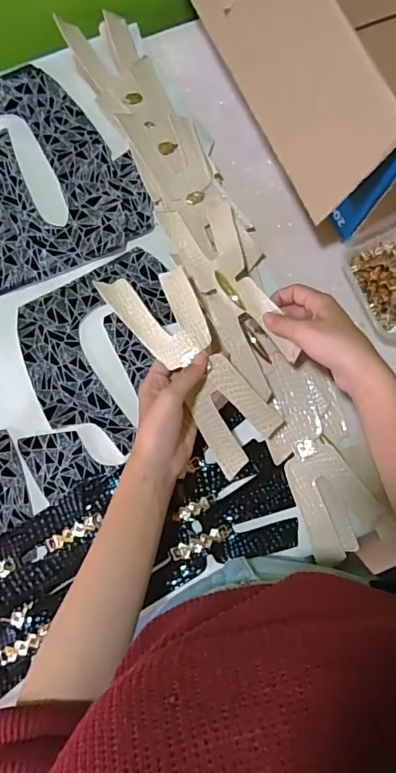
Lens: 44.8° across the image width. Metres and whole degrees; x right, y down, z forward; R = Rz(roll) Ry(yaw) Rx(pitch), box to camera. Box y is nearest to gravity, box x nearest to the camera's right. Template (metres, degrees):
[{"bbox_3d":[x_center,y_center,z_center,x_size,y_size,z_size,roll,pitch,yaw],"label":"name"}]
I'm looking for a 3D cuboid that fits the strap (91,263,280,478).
[{"bbox_3d":[0.000,-0.024,0.460,0.069,0.032,0.216,-34,90,-6],"label":"strap"}]

